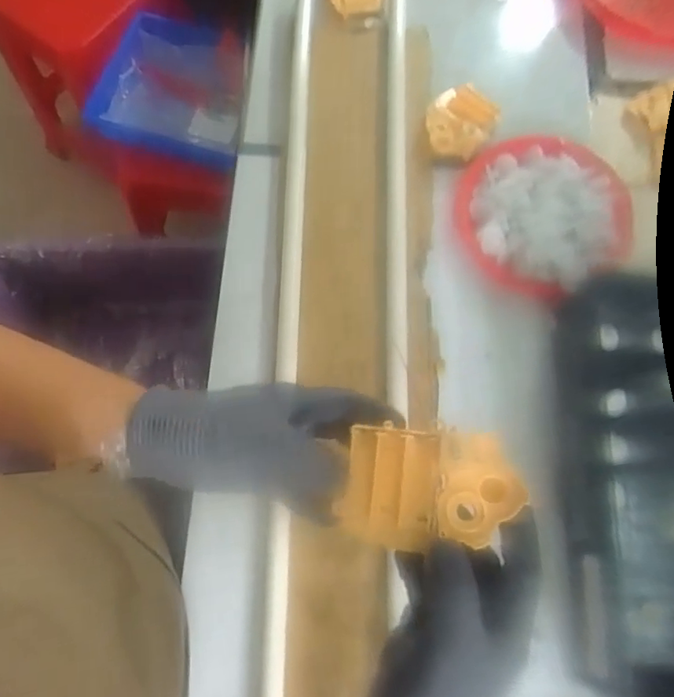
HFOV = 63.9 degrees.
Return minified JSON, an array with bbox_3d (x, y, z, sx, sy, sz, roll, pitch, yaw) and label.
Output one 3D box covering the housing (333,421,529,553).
[{"bbox_3d":[0.051,0.080,0.307,0.096,0.029,0.063,4,73,0],"label":"housing"}]

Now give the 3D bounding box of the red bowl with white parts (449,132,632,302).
[{"bbox_3d":[0.217,-0.142,0.565,0.182,0.040,0.168,0,73,-1],"label":"red bowl with white parts"}]

